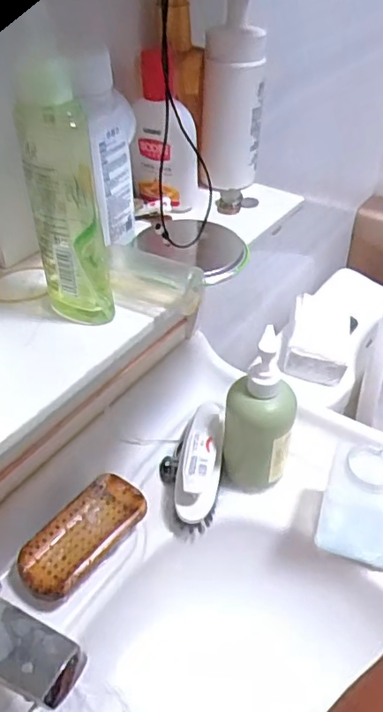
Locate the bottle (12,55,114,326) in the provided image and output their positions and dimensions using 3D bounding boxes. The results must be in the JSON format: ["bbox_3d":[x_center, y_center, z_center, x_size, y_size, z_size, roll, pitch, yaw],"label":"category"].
[{"bbox_3d":[-0.072,-0.090,0.326,0.038,0.147,0.035,-6,39,-6],"label":"bottle"}]

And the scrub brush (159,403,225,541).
[{"bbox_3d":[0.000,0.114,0.605,0.068,0.068,0.137,3,39,4],"label":"scrub brush"}]

